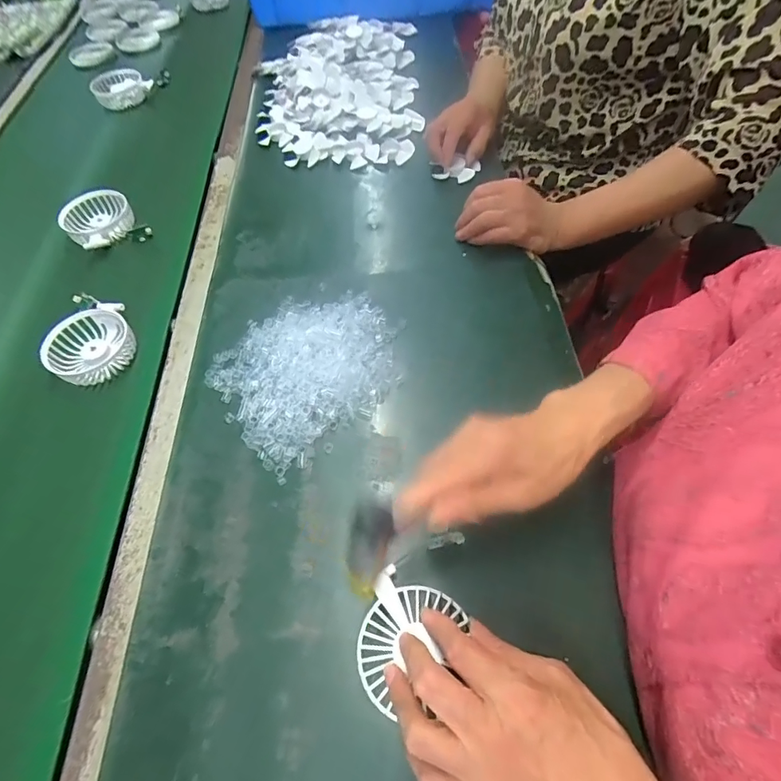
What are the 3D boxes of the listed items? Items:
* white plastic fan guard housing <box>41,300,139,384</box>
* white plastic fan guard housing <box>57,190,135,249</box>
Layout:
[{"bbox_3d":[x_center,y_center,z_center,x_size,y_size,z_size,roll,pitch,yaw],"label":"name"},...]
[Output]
[{"bbox_3d":[-0.331,-0.047,0.501,0.088,0.037,0.086,-30,62,-15],"label":"white plastic fan guard housing"},{"bbox_3d":[-0.388,-0.225,0.604,0.086,0.046,0.074,-34,63,-17],"label":"white plastic fan guard housing"}]

